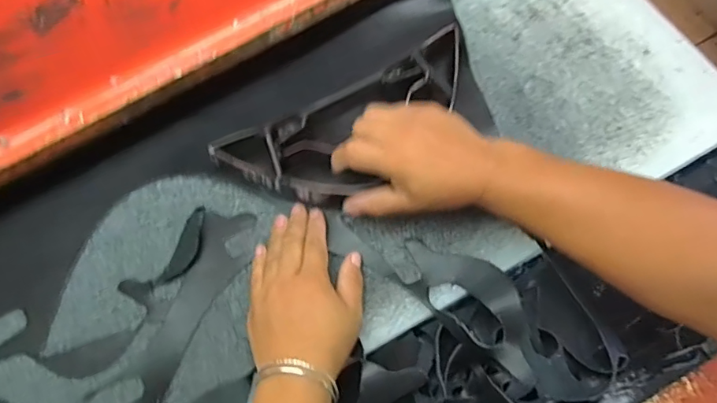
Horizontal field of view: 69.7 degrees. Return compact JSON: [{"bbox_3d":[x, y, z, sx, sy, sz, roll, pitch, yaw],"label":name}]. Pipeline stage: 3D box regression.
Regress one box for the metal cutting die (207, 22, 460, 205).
[{"bbox_3d":[0.003,-0.069,0.480,0.260,0.033,0.108,-29,72,-7],"label":"metal cutting die"}]

